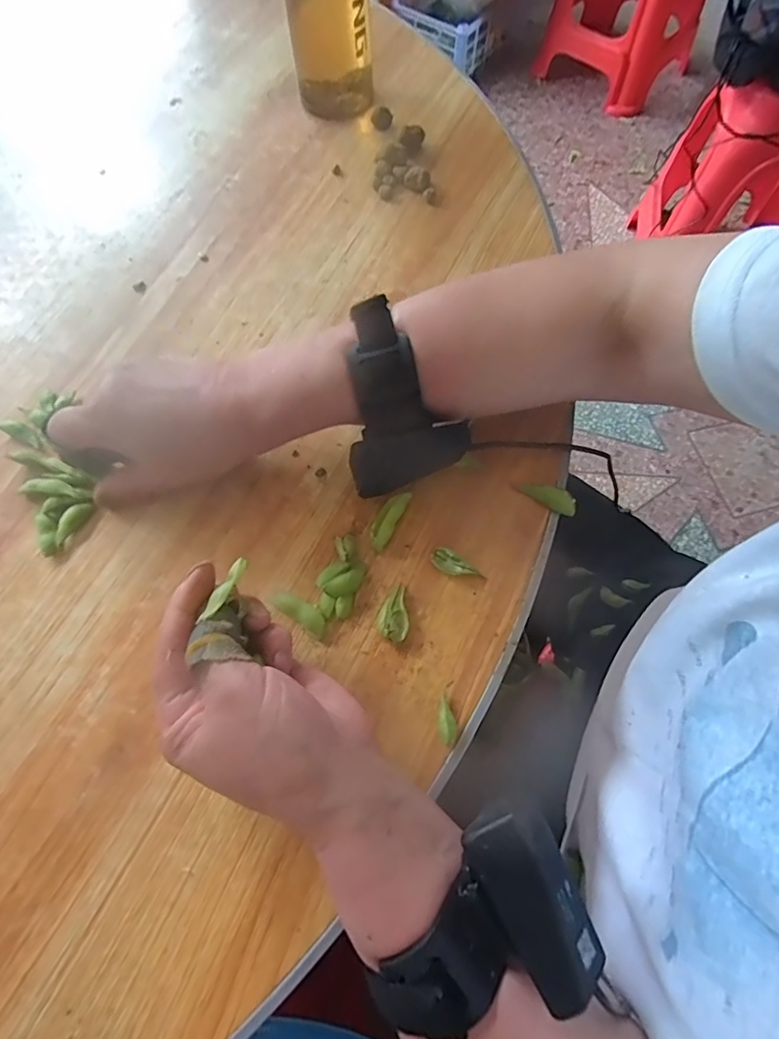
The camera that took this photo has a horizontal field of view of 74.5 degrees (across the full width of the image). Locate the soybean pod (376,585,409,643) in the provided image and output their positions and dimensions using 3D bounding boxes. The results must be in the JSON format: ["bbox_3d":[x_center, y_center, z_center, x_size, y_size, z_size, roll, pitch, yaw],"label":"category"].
[{"bbox_3d":[0.003,0.055,0.304,0.018,0.008,0.033,5,68,2],"label":"soybean pod"}]

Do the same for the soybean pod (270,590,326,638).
[{"bbox_3d":[-0.054,0.054,0.304,0.039,0.009,0.013,34,72,13],"label":"soybean pod"}]

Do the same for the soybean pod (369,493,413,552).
[{"bbox_3d":[0.000,-0.001,0.325,0.013,0.009,0.043,27,71,11],"label":"soybean pod"}]

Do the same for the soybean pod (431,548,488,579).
[{"bbox_3d":[0.041,0.029,0.313,0.033,0.008,0.014,32,72,12],"label":"soybean pod"}]

